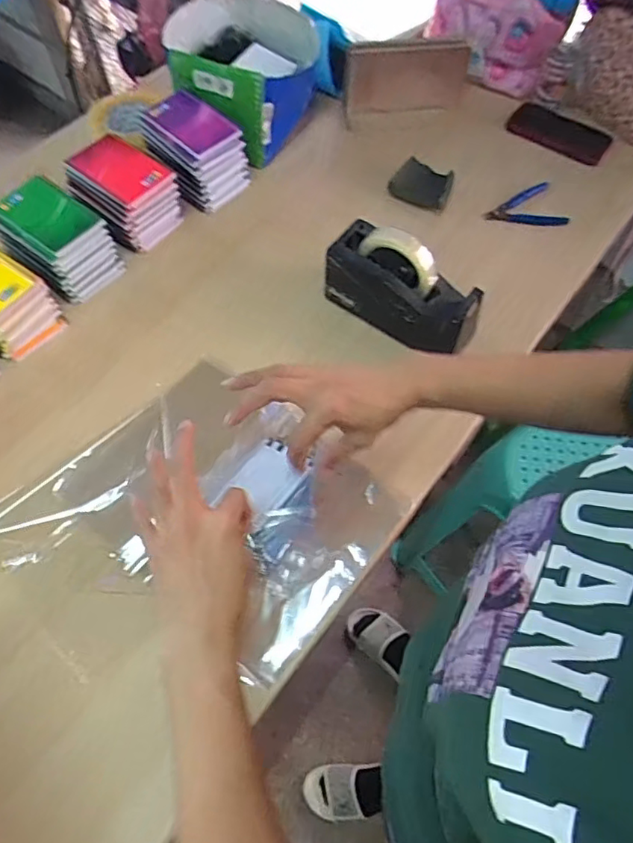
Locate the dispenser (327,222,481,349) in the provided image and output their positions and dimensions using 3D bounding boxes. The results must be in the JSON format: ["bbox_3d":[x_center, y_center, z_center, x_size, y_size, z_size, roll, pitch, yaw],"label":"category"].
[{"bbox_3d":[0.112,-0.181,0.750,0.204,0.124,0.072,34,67,15],"label":"dispenser"}]

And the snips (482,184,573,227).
[{"bbox_3d":[0.347,-0.337,0.915,0.135,0.013,0.085,-28,67,-15],"label":"snips"}]

